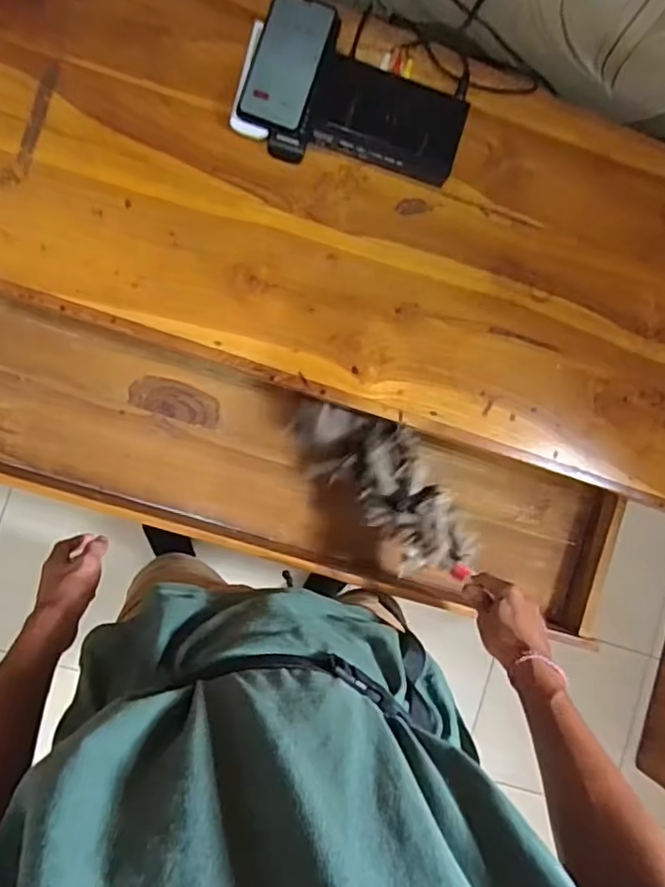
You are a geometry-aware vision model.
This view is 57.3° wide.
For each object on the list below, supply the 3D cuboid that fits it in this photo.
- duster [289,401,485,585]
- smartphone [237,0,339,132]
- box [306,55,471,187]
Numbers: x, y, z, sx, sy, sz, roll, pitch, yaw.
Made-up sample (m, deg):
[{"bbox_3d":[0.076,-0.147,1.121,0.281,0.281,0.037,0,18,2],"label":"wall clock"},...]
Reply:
[{"bbox_3d":[0.073,0.044,0.788,0.127,0.090,0.290,-43,71,-6],"label":"duster"},{"bbox_3d":[-0.050,-0.437,0.693,0.077,0.011,0.150,16,94,-4],"label":"smartphone"},{"bbox_3d":[0.065,-0.377,0.714,0.174,0.037,0.091,14,87,-7],"label":"box"}]

